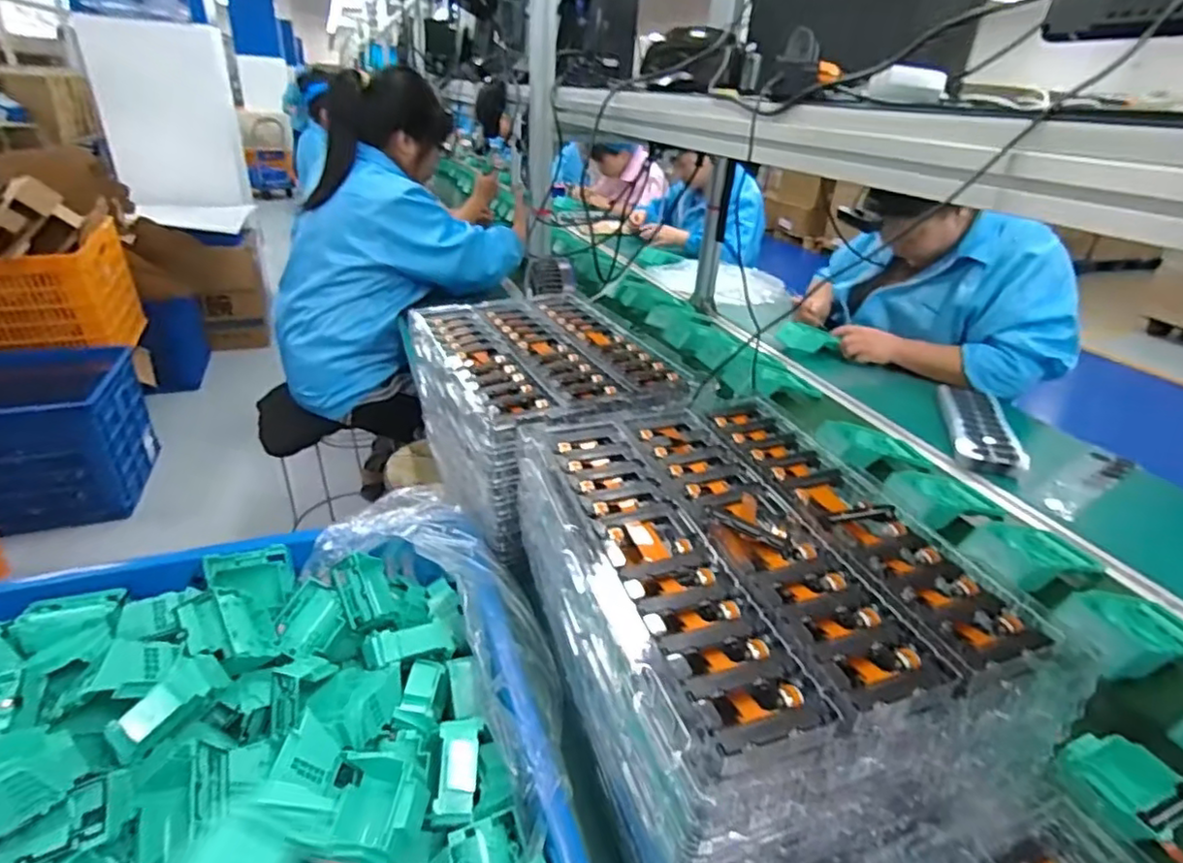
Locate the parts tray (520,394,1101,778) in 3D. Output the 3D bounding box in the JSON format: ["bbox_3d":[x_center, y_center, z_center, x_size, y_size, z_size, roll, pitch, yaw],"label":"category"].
[{"bbox_3d":[0.118,0.069,0.480,0.267,0.022,0.364,-6,31,-16],"label":"parts tray"}]

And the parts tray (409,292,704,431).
[{"bbox_3d":[-0.057,-0.105,0.773,0.264,0.016,0.378,-10,32,-21],"label":"parts tray"}]

